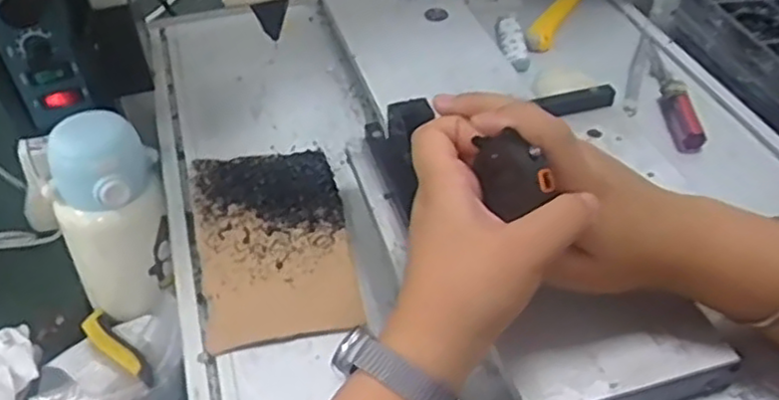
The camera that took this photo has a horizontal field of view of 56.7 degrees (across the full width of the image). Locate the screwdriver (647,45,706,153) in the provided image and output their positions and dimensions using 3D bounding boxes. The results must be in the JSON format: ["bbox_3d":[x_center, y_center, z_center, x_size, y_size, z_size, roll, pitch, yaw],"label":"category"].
[{"bbox_3d":[0.227,-0.091,0.581,0.021,0.022,0.135,2,44,3],"label":"screwdriver"}]

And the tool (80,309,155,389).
[{"bbox_3d":[-0.215,0.117,0.573,0.099,0.021,0.021,34,54,30],"label":"tool"}]

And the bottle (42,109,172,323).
[{"bbox_3d":[-0.215,0.022,0.574,0.083,0.168,0.077,-21,48,-20],"label":"bottle"}]

